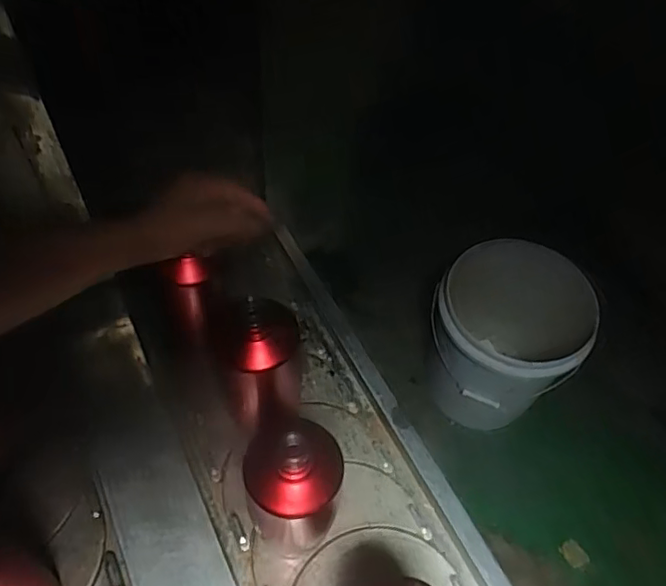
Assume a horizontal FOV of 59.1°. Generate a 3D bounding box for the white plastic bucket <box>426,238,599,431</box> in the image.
[{"bbox_3d":[0.372,0.112,1.326,0.310,0.372,0.285,0,56,-1],"label":"white plastic bucket"}]

